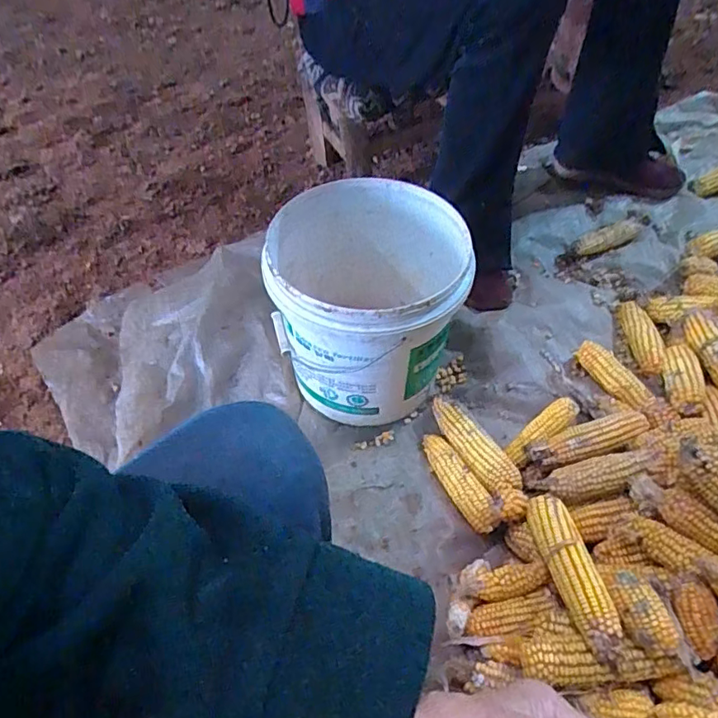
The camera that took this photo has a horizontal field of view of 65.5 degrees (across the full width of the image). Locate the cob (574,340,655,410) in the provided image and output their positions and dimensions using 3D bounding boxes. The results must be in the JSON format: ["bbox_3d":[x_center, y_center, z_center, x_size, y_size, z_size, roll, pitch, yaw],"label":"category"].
[{"bbox_3d":[0.376,0.024,0.817,0.039,0.033,0.129,-26,53,-15],"label":"cob"}]

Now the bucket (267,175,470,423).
[{"bbox_3d":[0.018,-0.072,0.781,0.247,0.247,0.238,-3,51,3],"label":"bucket"}]

